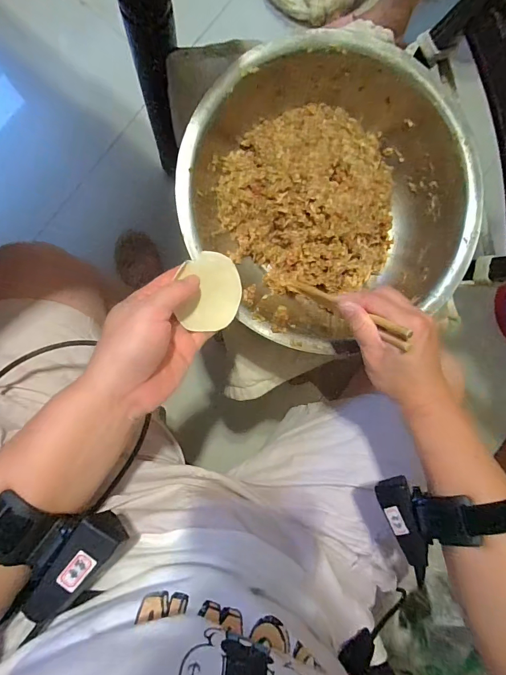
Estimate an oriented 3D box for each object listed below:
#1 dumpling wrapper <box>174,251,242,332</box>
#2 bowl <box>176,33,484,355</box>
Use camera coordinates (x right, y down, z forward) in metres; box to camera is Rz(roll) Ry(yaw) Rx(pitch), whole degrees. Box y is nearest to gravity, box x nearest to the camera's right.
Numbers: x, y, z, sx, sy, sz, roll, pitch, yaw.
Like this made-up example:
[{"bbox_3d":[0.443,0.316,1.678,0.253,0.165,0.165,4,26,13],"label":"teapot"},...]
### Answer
[{"bbox_3d":[-0.037,-0.040,0.332,0.056,0.004,0.068,7,99,-29],"label":"dumpling wrapper"},{"bbox_3d":[0.082,-0.162,0.449,0.319,0.106,0.304,0,93,-8],"label":"bowl"}]

